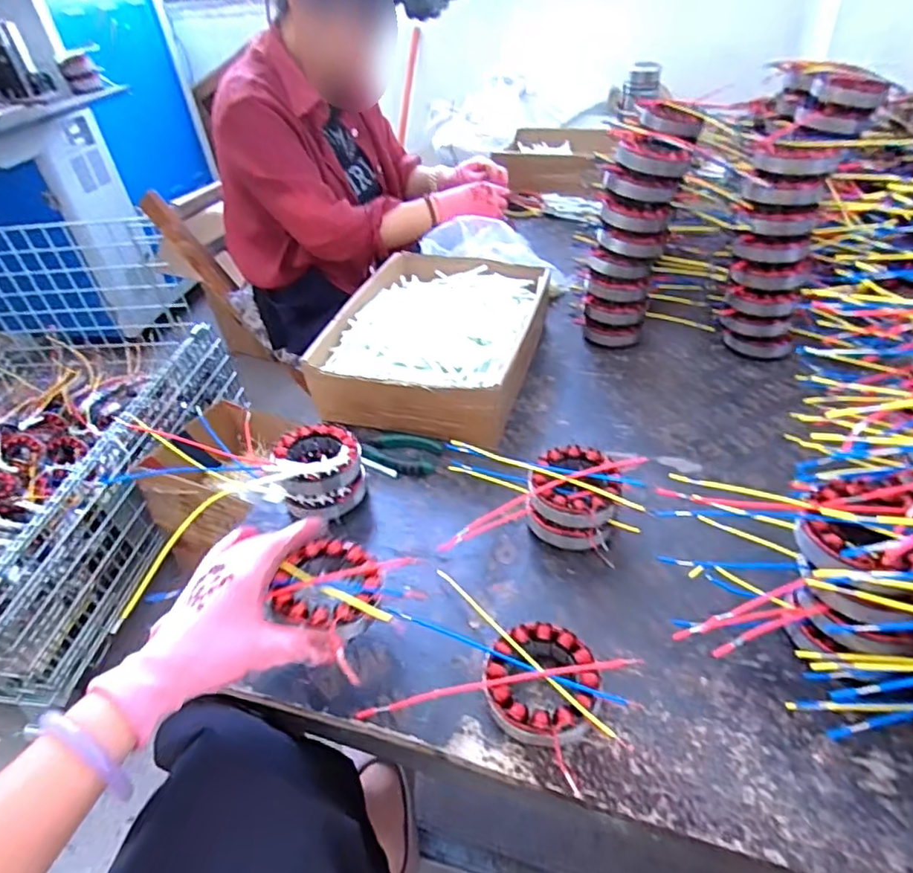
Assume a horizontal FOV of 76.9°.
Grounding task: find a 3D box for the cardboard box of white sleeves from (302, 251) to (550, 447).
[{"bbox_3d":[-0.020,-0.138,0.770,0.233,0.082,0.326,9,43,17],"label":"cardboard box of white sleeves"}]

